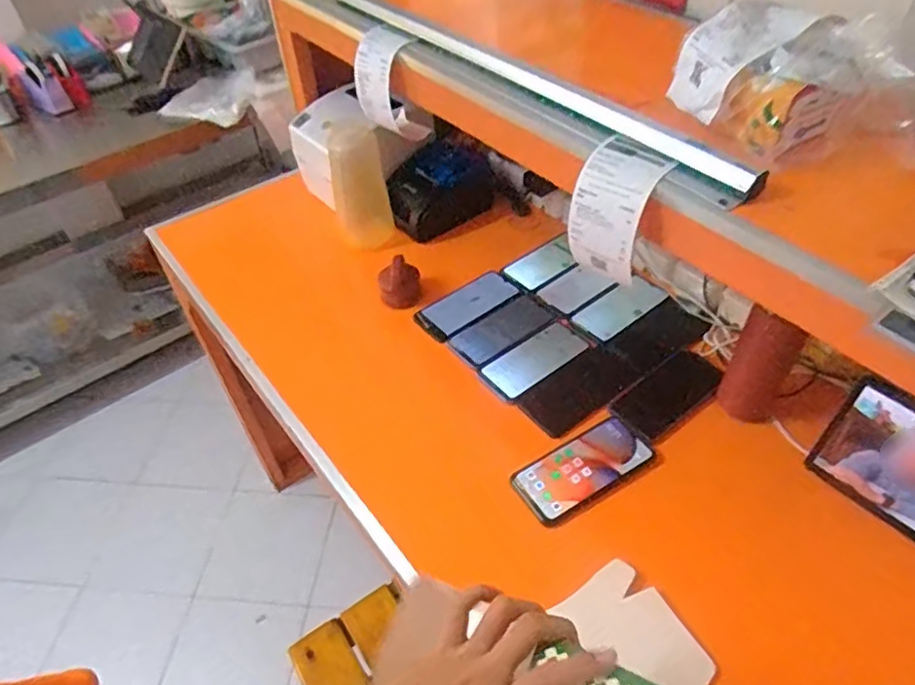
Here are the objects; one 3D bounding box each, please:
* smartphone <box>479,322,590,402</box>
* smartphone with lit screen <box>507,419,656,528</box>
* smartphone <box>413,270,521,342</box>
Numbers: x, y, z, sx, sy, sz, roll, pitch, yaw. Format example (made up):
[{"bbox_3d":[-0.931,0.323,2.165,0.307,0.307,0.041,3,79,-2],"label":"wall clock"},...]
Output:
[{"bbox_3d":[0.110,0.023,0.886,0.158,0.013,0.076,-30,52,-22],"label":"smartphone"},{"bbox_3d":[0.154,0.151,0.760,0.166,0.010,0.079,-25,50,-19],"label":"smartphone with lit screen"},{"bbox_3d":[0.017,-0.058,0.977,0.156,0.016,0.073,-33,62,-19],"label":"smartphone"}]

